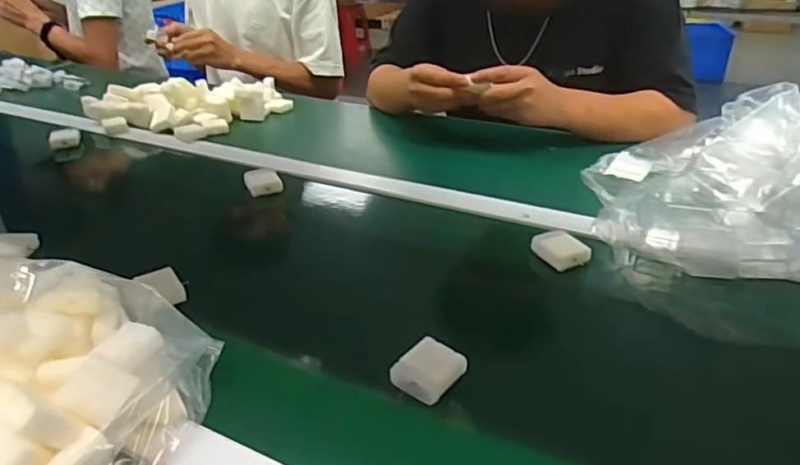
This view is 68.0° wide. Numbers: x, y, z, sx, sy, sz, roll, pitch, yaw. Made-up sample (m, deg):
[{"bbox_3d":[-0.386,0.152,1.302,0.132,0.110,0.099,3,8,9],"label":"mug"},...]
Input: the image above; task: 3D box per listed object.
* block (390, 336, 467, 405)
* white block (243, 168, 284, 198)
[{"bbox_3d":[0.023,0.107,0.463,0.041,0.020,0.047,23,38,36],"label":"block"},{"bbox_3d":[-0.180,-0.067,0.784,0.045,0.019,0.048,-13,32,-19],"label":"white block"}]

